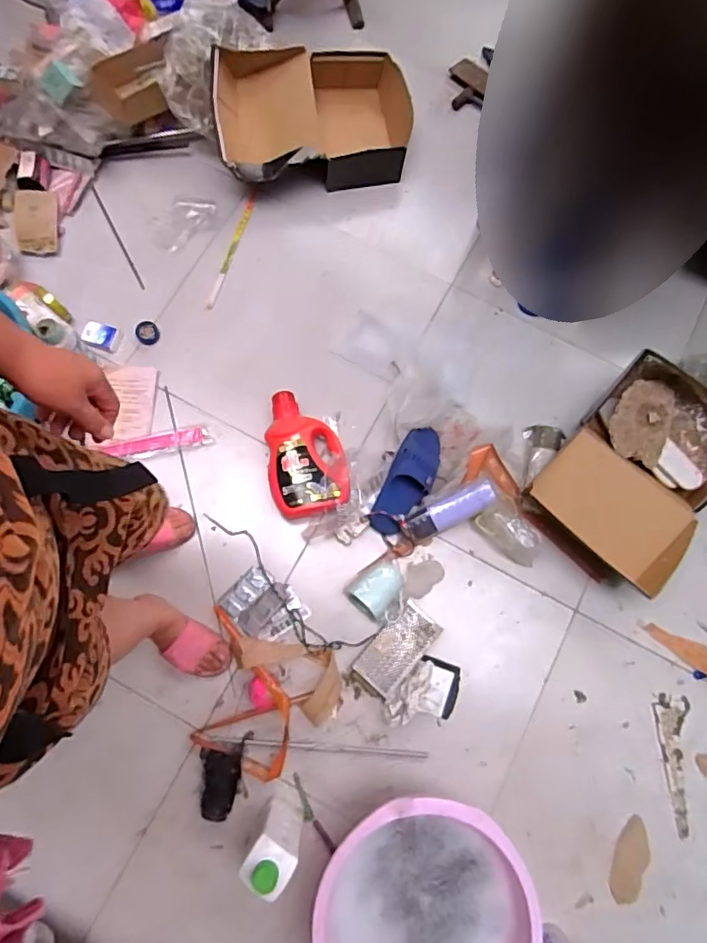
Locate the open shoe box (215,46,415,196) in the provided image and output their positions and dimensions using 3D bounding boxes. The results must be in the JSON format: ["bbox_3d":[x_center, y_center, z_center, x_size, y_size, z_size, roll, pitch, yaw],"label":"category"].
[{"bbox_3d":[-0.103,-0.920,1.419,0.511,0.200,0.340,-14,75,-5],"label":"open shoe box"}]

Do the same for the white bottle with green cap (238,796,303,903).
[{"bbox_3d":[-0.144,0.676,0.981,0.083,0.204,0.085,28,75,7],"label":"white bottle with green cap"}]

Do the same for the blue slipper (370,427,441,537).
[{"bbox_3d":[0.125,0.021,1.221,0.099,0.081,0.254,25,75,6],"label":"blue slipper"}]

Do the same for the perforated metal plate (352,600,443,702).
[{"bbox_3d":[0.092,0.382,1.158,0.104,0.046,0.200,41,77,10],"label":"perforated metal plate"}]

